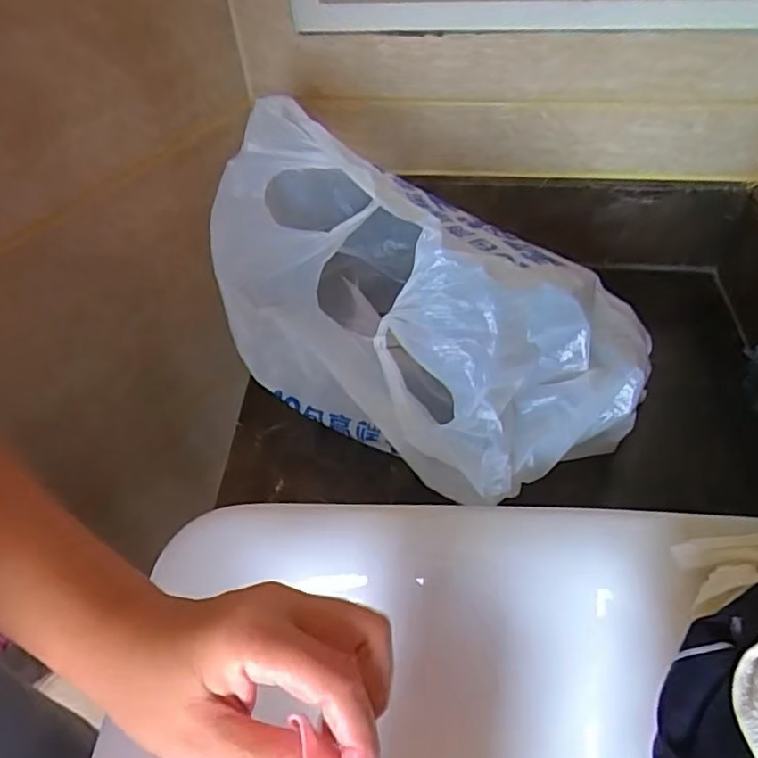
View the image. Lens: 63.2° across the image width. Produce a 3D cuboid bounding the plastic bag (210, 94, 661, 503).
[{"bbox_3d":[0.035,-0.071,0.493,0.349,0.178,0.222,29,58,26],"label":"plastic bag"}]

